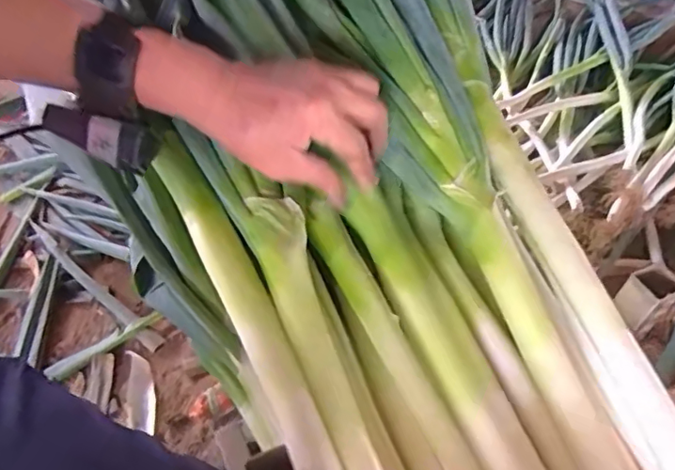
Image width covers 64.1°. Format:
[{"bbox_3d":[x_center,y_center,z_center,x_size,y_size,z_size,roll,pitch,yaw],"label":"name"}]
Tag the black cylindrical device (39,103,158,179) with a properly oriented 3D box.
[{"bbox_3d":[-0.156,-0.063,0.358,0.086,0.030,0.023,20,53,18],"label":"black cylindrical device"}]

